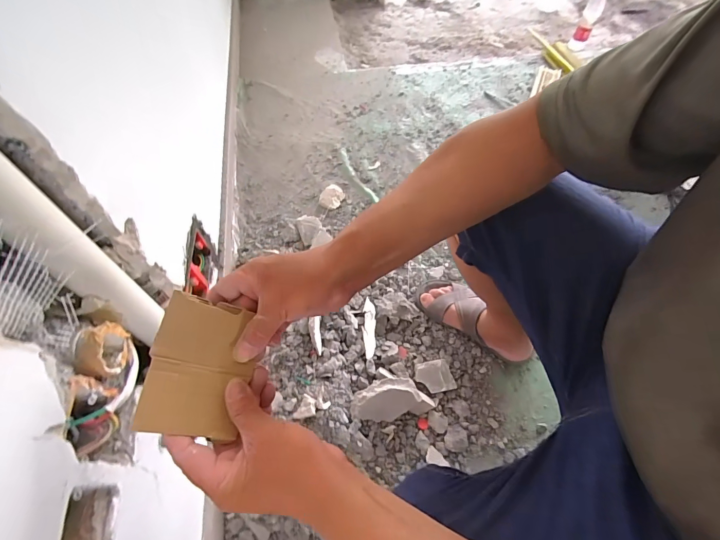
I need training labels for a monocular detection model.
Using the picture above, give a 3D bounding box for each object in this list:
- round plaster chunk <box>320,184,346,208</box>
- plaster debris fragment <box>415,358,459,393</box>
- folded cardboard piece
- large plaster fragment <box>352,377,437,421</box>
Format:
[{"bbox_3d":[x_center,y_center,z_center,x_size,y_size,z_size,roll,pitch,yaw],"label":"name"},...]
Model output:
[{"bbox_3d":[-0.074,-0.205,0.978,0.058,0.025,0.084,16,60,9],"label":"round plaster chunk"},{"bbox_3d":[0.149,0.212,0.713,0.072,0.022,0.063,-10,60,-7],"label":"plaster debris fragment"},{"bbox_3d":[-0.132,0.079,0.299,0.078,0.010,0.107,22,63,-29],"label":"folded cardboard piece"},{"bbox_3d":[0.065,0.241,0.670,0.164,0.032,0.070,-3,82,-13],"label":"large plaster fragment"}]

